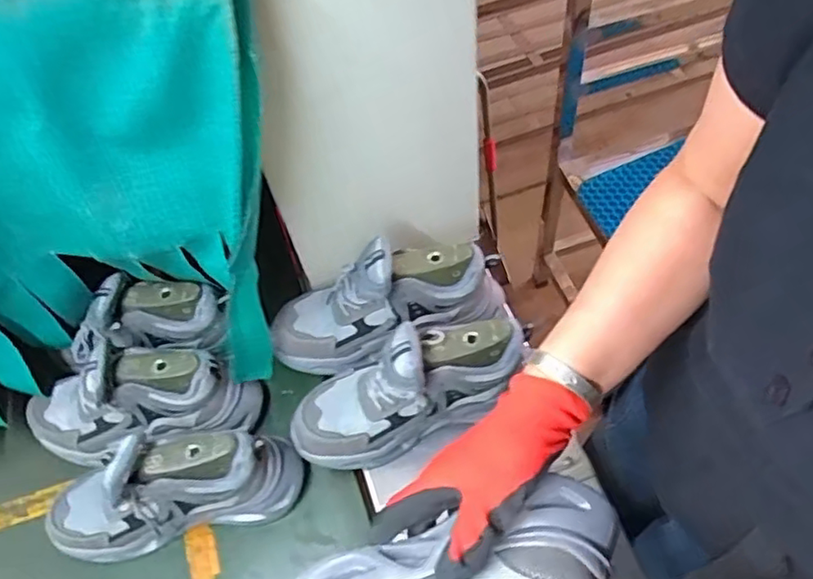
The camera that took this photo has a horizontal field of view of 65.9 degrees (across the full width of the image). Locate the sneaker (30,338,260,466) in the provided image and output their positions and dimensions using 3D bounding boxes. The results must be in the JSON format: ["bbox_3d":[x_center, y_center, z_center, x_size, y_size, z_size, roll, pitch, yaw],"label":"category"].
[{"bbox_3d":[-0.328,0.123,0.749,0.283,0.136,0.104,-13,56,-4],"label":"sneaker"}]

